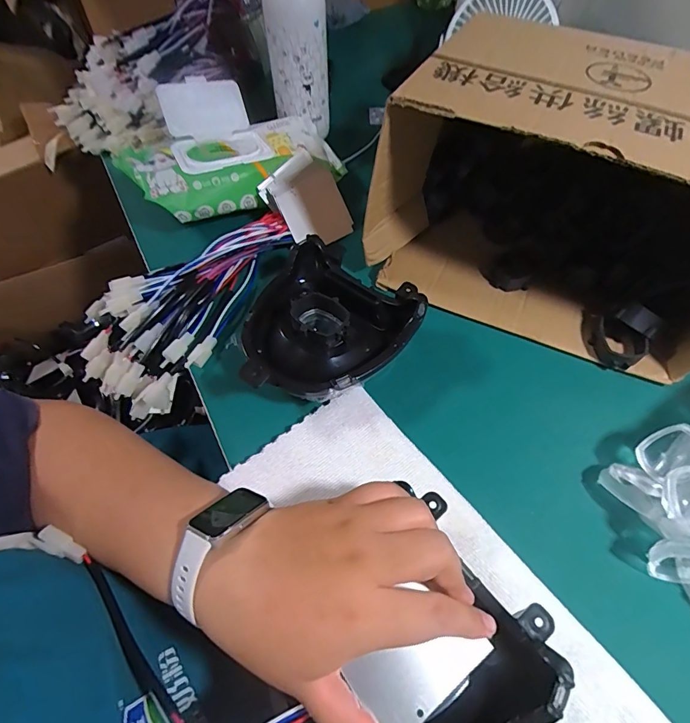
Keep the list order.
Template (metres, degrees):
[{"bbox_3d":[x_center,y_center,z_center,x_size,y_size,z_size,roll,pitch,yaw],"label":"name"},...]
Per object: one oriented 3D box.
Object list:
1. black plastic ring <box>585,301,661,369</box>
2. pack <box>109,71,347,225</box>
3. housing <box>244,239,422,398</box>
[{"bbox_3d":[0.231,-0.024,0.358,0.039,0.045,0.055,-37,65,-20],"label":"black plastic ring"},{"bbox_3d":[-0.121,-0.231,0.443,0.219,0.071,0.126,-28,62,-16],"label":"pack"},{"bbox_3d":[-0.018,-0.024,0.352,0.129,0.050,0.149,30,64,18],"label":"housing"}]

